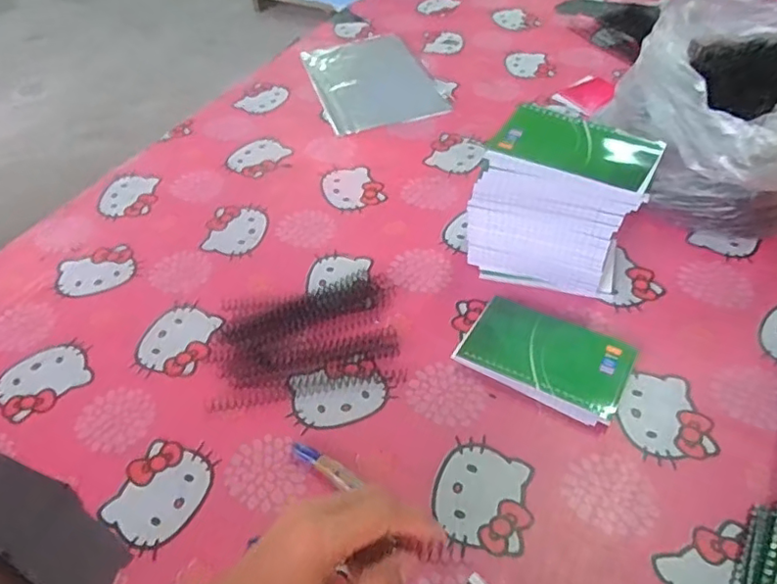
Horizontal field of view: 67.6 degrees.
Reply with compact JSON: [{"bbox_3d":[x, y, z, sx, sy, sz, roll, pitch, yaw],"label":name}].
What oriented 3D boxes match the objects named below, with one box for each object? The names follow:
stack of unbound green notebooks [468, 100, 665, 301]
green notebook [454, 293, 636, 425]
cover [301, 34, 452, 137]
[{"bbox_3d":[0.155,-0.074,0.542,0.136,0.150,0.078,20,52,21],"label":"stack of unbound green notebooks"},{"bbox_3d":[0.136,0.057,0.511,0.138,0.019,0.084,24,54,24],"label":"green notebook"},{"bbox_3d":[-0.029,-0.323,0.883,0.168,0.010,0.259,-15,49,-10],"label":"cover"}]

